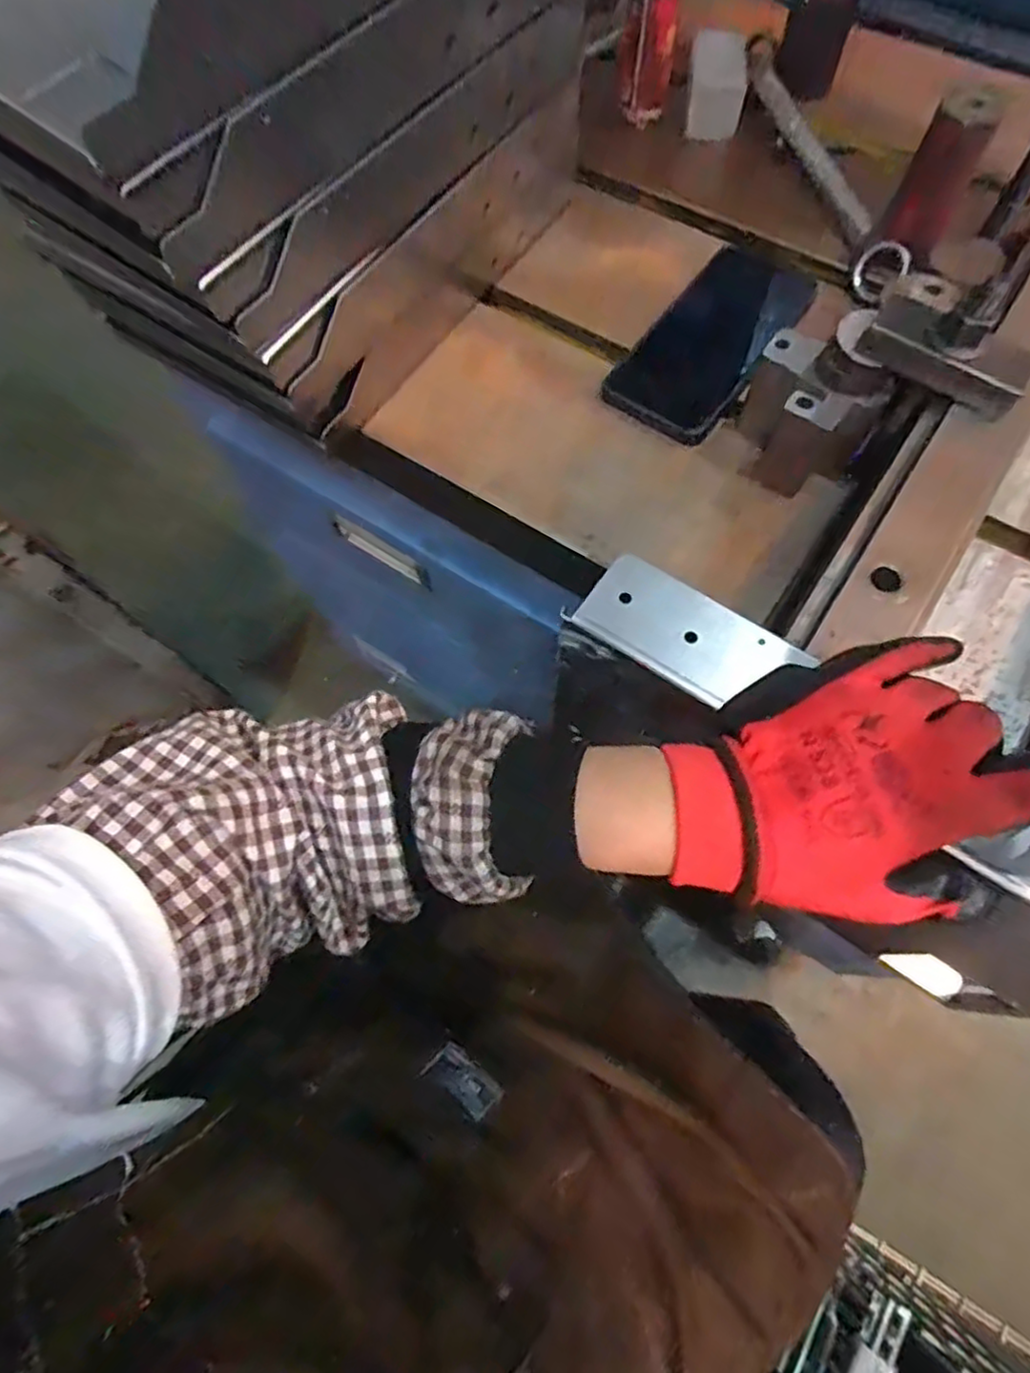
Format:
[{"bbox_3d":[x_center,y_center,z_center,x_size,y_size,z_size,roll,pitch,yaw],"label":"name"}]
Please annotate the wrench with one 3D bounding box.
[{"bbox_3d":[0.232,-0.415,0.514,0.036,0.020,0.313,-10,68,-2],"label":"wrench"}]

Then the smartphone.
[{"bbox_3d":[0.136,-0.241,0.459,0.078,0.012,0.157,35,81,9],"label":"smartphone"}]

